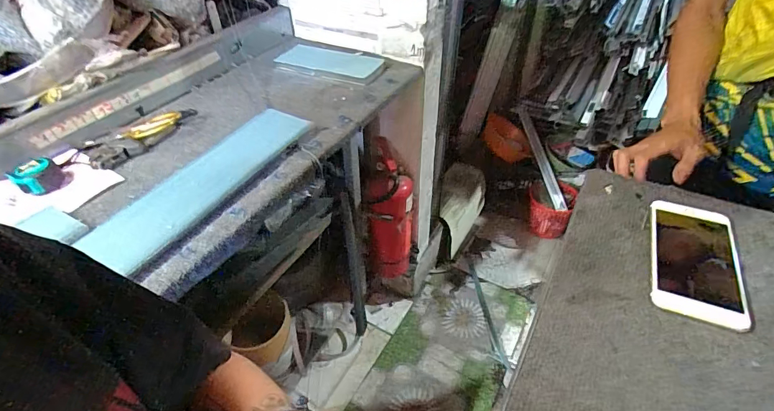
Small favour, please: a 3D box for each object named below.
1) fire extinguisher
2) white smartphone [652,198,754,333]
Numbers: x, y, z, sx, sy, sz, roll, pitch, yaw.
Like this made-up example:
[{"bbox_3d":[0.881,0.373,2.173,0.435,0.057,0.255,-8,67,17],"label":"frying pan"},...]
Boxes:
[{"bbox_3d":[0.010,0.034,1.312,0.150,0.478,0.136,-2,43,-1],"label":"fire extinguisher"},{"bbox_3d":[0.310,0.049,0.414,0.074,0.011,0.155,17,46,18],"label":"white smartphone"}]

